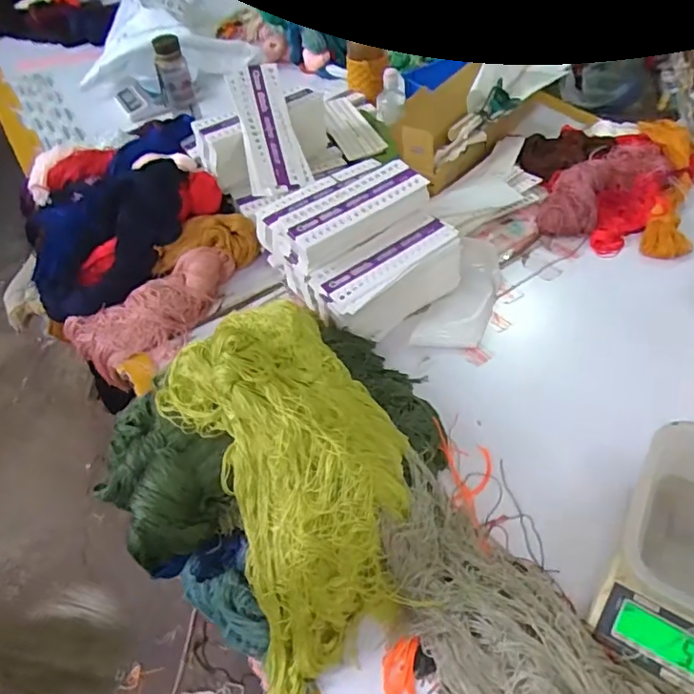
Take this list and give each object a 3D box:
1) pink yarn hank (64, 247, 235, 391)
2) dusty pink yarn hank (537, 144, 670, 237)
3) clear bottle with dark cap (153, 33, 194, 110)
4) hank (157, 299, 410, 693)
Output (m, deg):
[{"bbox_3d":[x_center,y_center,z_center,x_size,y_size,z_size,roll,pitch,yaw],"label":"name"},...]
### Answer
[{"bbox_3d":[-0.314,-0.055,0.950,0.304,0.091,0.148,-31,54,-20],"label":"pink yarn hank"},{"bbox_3d":[0.489,-0.315,1.060,0.298,0.068,0.119,-32,54,-21],"label":"dusty pink yarn hank"},{"bbox_3d":[-0.415,-0.656,1.324,0.071,0.159,0.059,-12,23,-6],"label":"clear bottle with dark cap"},{"bbox_3d":[-0.059,0.134,0.681,0.263,0.184,0.436,-22,51,-14],"label":"hank"}]

